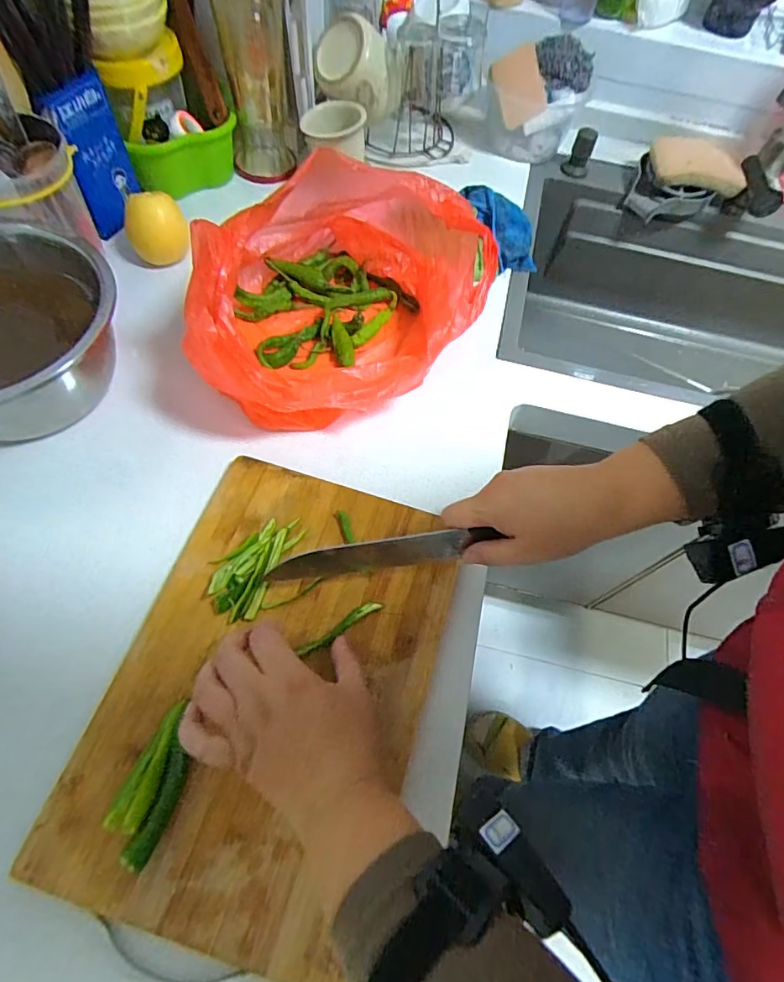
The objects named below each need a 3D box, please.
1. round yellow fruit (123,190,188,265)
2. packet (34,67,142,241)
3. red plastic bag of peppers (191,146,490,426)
[{"bbox_3d":[-0.266,-0.297,0.561,0.061,0.058,0.049,-25,67,-17],"label":"round yellow fruit"},{"bbox_3d":[-0.313,-0.358,0.536,0.013,0.133,0.081,23,62,7],"label":"packet"},{"bbox_3d":[-0.051,-0.210,0.492,0.308,0.148,0.237,-31,69,-20],"label":"red plastic bag of peppers"}]

